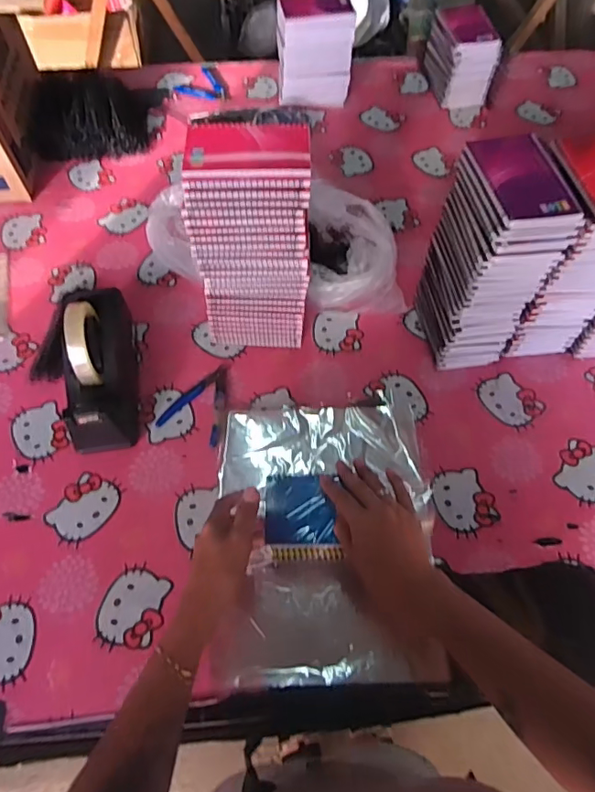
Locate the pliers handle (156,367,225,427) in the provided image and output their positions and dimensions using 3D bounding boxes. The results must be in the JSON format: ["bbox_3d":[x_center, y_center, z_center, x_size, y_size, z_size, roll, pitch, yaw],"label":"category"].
[{"bbox_3d":[-0.147,-0.001,0.715,0.122,0.007,0.016,-40,68,-21],"label":"pliers handle"}]

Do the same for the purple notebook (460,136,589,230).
[{"bbox_3d":[0.239,-0.232,0.551,0.087,0.012,0.126,-10,62,-6],"label":"purple notebook"}]

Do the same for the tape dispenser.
[{"bbox_3d":[-0.260,-0.045,0.675,0.075,0.129,0.222,-7,60,-5],"label":"tape dispenser"}]

